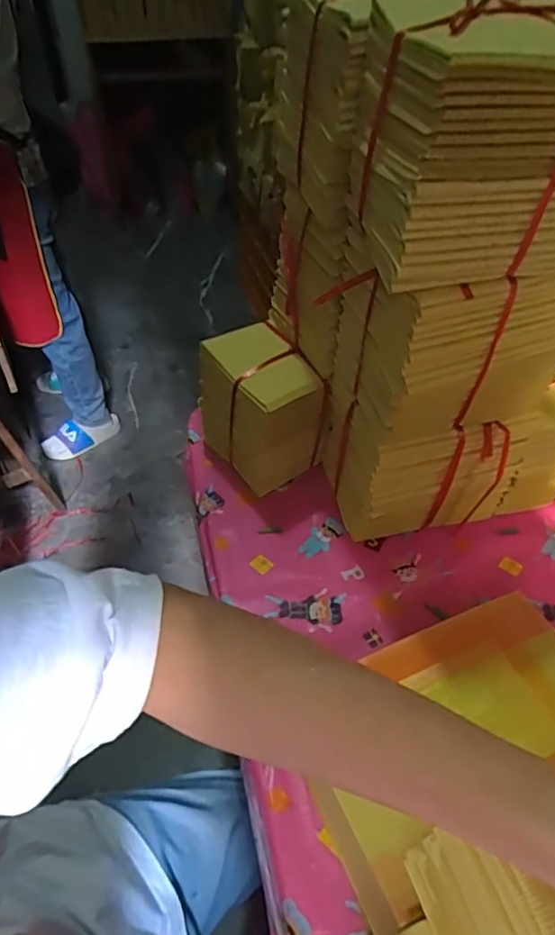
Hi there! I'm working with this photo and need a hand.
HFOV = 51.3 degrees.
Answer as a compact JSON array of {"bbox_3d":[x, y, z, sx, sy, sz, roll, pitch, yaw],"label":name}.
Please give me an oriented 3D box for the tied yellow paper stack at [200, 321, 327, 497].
[{"bbox_3d":[-0.017,-0.064,0.645,0.088,0.141,0.131,-27,52,-24],"label":"tied yellow paper stack"}]

